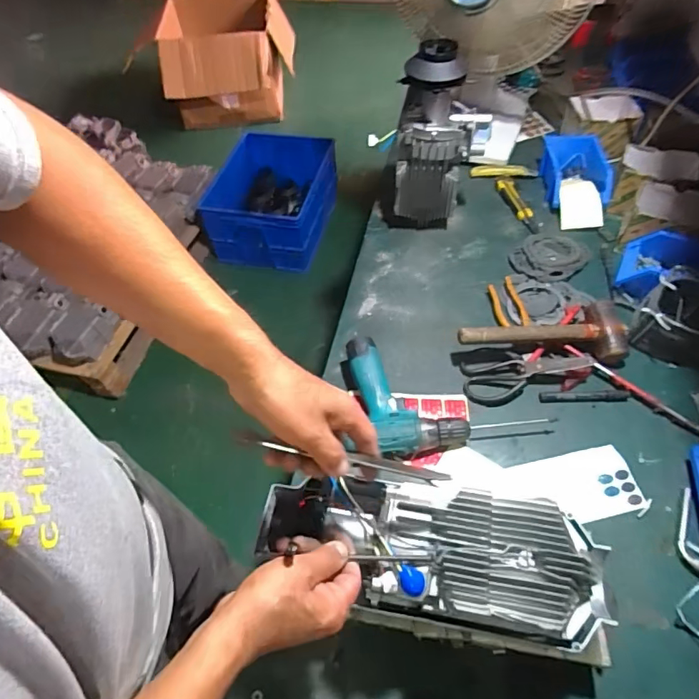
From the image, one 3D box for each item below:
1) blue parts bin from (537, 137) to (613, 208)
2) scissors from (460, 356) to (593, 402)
[{"bbox_3d":[0.498,-0.387,1.054,0.138,0.066,0.194,6,54,7],"label":"blue parts bin"},{"bbox_3d":[0.287,0.040,0.779,0.200,0.021,0.068,-12,53,9],"label":"scissors"}]

